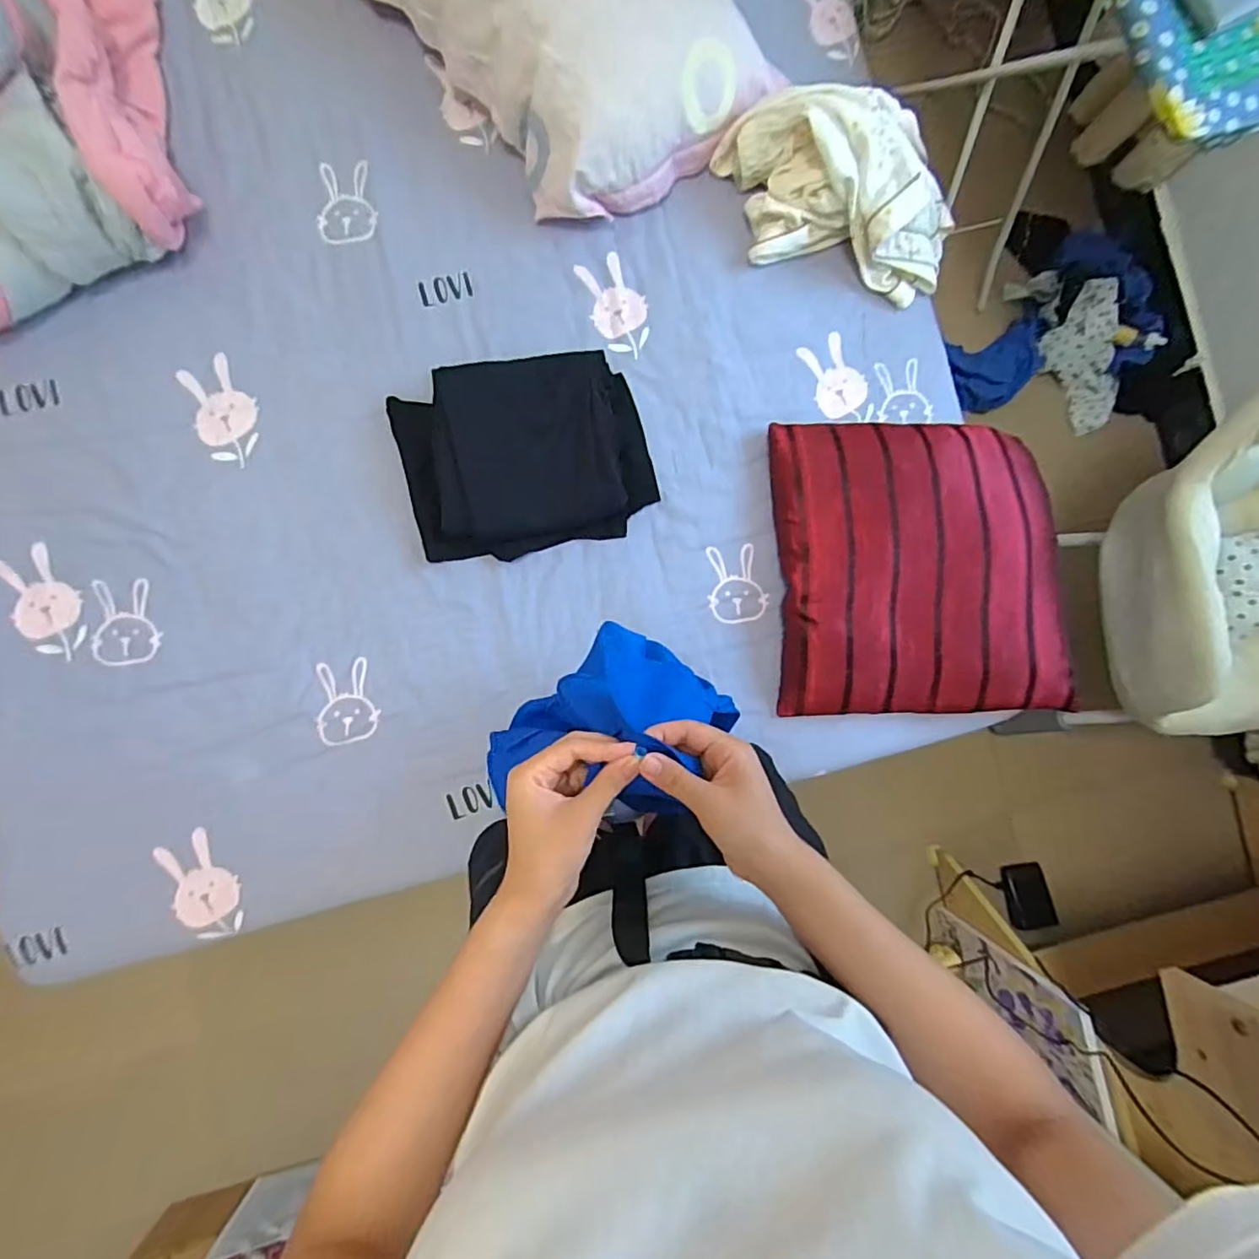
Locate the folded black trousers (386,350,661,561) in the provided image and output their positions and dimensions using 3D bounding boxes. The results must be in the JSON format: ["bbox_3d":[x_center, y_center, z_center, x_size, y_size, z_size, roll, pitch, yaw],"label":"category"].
[{"bbox_3d":[-0.143,-0.240,0.842,0.345,0.098,0.244,-13,89,-4],"label":"folded black trousers"}]

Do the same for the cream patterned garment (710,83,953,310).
[{"bbox_3d":[0.306,-0.637,0.862,0.350,0.135,0.198,14,87,-4],"label":"cream patterned garment"}]

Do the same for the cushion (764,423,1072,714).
[{"bbox_3d":[0.419,-0.089,0.877,0.391,0.086,0.413,-2,88,-4],"label":"cushion"}]

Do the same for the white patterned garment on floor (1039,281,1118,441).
[{"bbox_3d":[1.020,-0.597,1.337,0.115,0.108,0.306,-28,117,-4],"label":"white patterned garment on floor"}]

